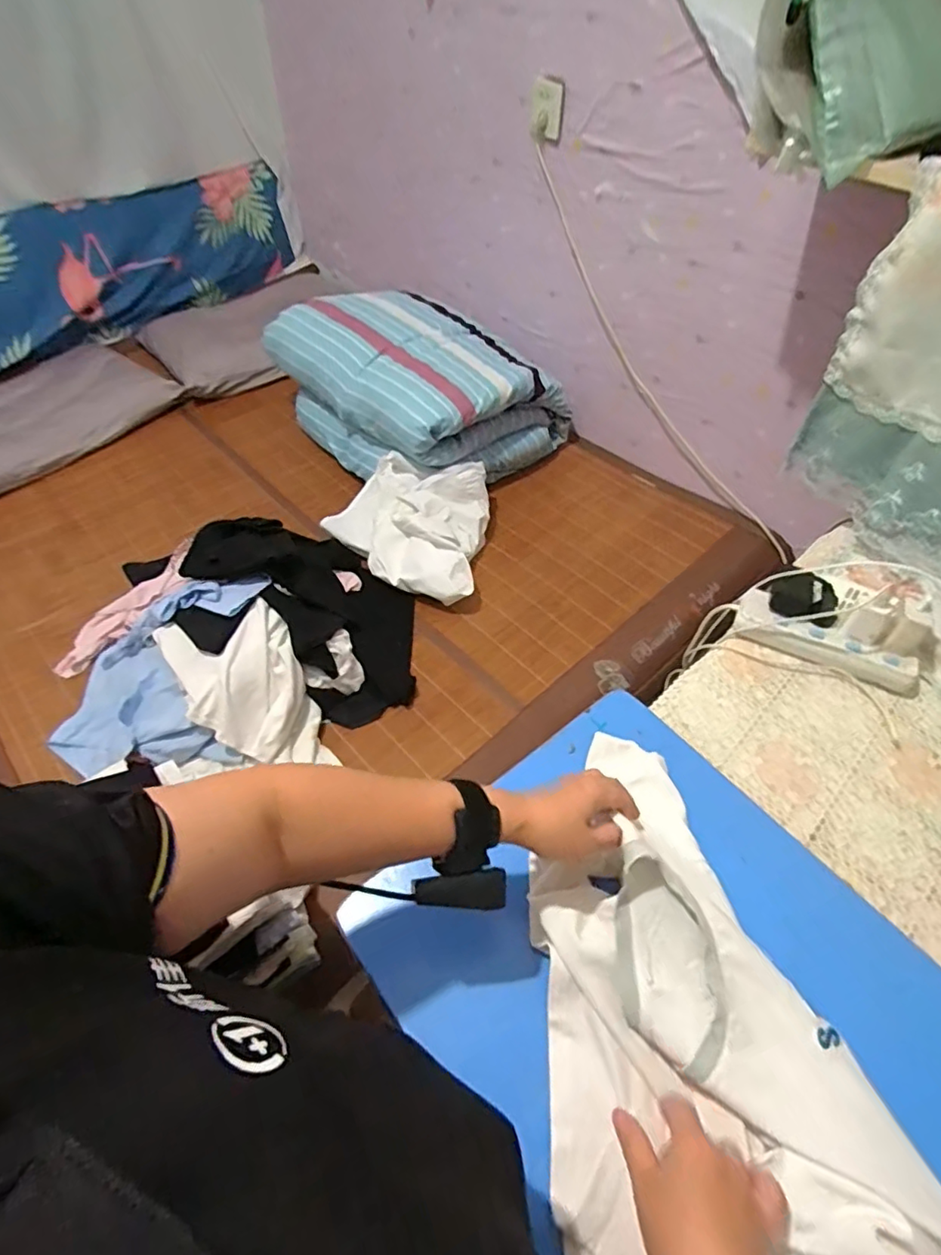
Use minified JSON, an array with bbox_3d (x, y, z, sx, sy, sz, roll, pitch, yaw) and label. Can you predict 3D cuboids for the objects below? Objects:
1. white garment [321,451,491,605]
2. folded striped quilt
[{"bbox_3d":[-0.146,-0.229,1.258,0.353,0.107,0.315,10,52,6],"label":"white garment"},{"bbox_3d":[-0.151,-0.627,1.469,0.663,0.266,0.468,37,60,24],"label":"folded striped quilt"}]

